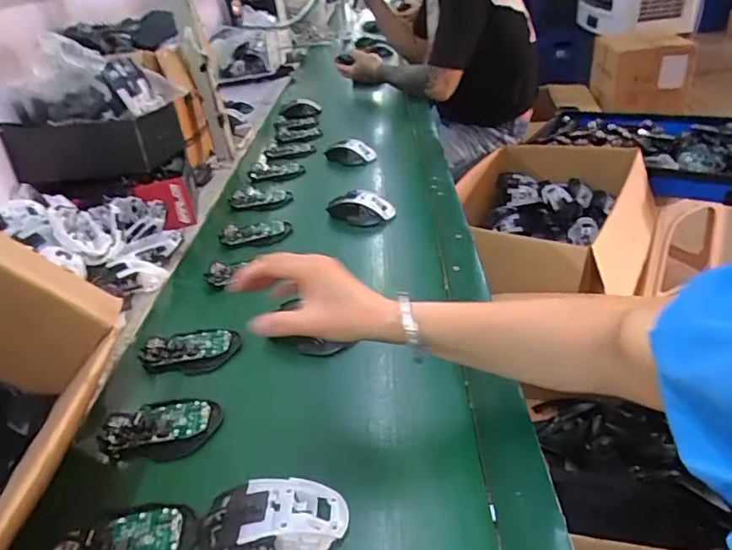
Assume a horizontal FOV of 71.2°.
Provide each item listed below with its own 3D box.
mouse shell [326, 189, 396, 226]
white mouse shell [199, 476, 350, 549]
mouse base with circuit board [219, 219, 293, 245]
[{"bbox_3d":[-0.008,-0.115,0.864,0.107,0.037,0.073,3,34,19],"label":"mouse shell"},{"bbox_3d":[-0.074,0.190,0.400,0.112,0.035,0.062,-1,33,9],"label":"white mouse shell"},{"bbox_3d":[-0.185,-0.072,0.850,0.118,0.019,0.066,-15,33,-9],"label":"mouse base with circuit board"}]

